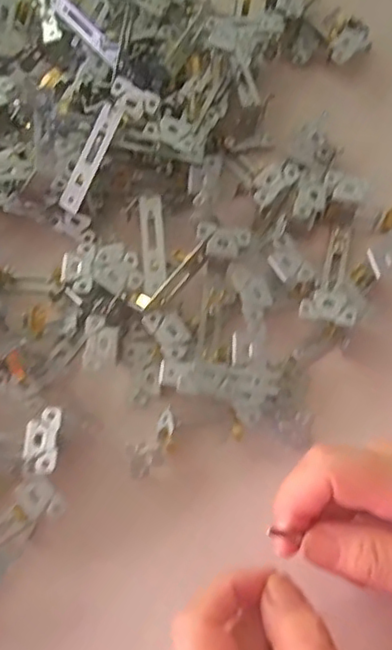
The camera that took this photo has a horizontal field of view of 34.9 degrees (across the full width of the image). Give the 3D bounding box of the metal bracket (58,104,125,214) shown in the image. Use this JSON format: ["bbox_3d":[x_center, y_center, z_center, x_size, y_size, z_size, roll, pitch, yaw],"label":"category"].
[{"bbox_3d":[-0.065,-0.103,0.385,0.013,0.008,0.069,24,101,-17],"label":"metal bracket"}]

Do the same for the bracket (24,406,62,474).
[{"bbox_3d":[-0.081,0.060,0.329,0.019,0.004,0.034,-1,71,11],"label":"bracket"}]

